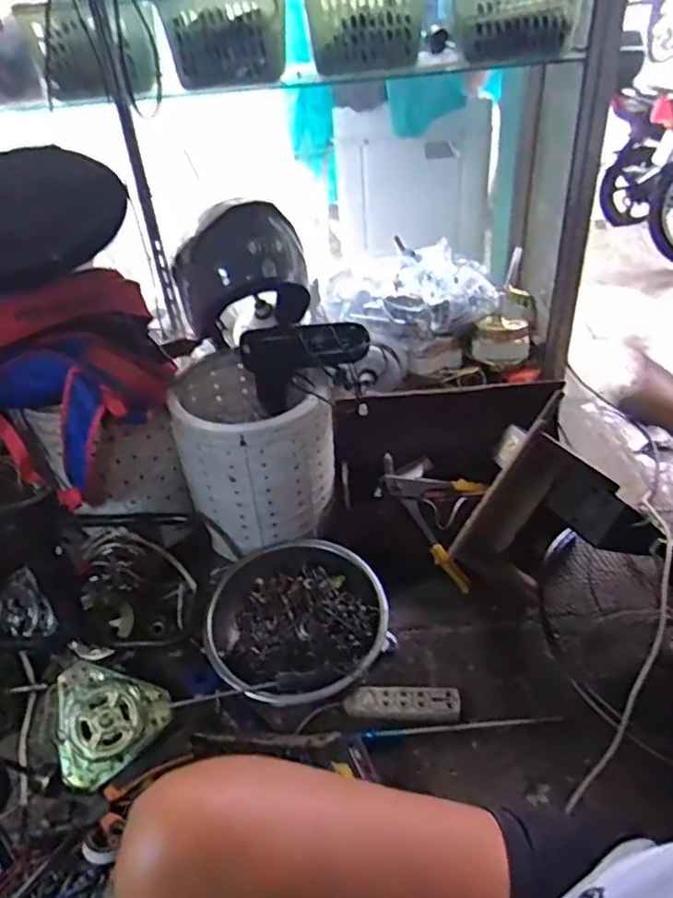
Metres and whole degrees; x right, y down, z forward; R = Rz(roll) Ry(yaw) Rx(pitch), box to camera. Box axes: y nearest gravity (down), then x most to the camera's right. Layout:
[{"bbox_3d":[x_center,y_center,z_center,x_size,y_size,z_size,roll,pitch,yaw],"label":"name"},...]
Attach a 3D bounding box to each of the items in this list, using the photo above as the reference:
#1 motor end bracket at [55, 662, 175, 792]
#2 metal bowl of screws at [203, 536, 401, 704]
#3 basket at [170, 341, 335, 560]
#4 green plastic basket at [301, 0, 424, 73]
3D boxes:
[{"bbox_3d":[-0.343,0.414,0.914,0.173,0.039,0.159,21,65,-11],"label":"motor end bracket"},{"bbox_3d":[-0.069,0.280,1.037,0.296,0.080,0.294,-15,38,-12],"label":"metal bowl of screws"},{"bbox_3d":[-0.143,0.001,1.169,0.272,0.274,0.269,-9,37,-4],"label":"basket"},{"bbox_3d":[0.044,-0.690,0.993,0.188,0.129,0.124,-3,37,4],"label":"green plastic basket"}]

